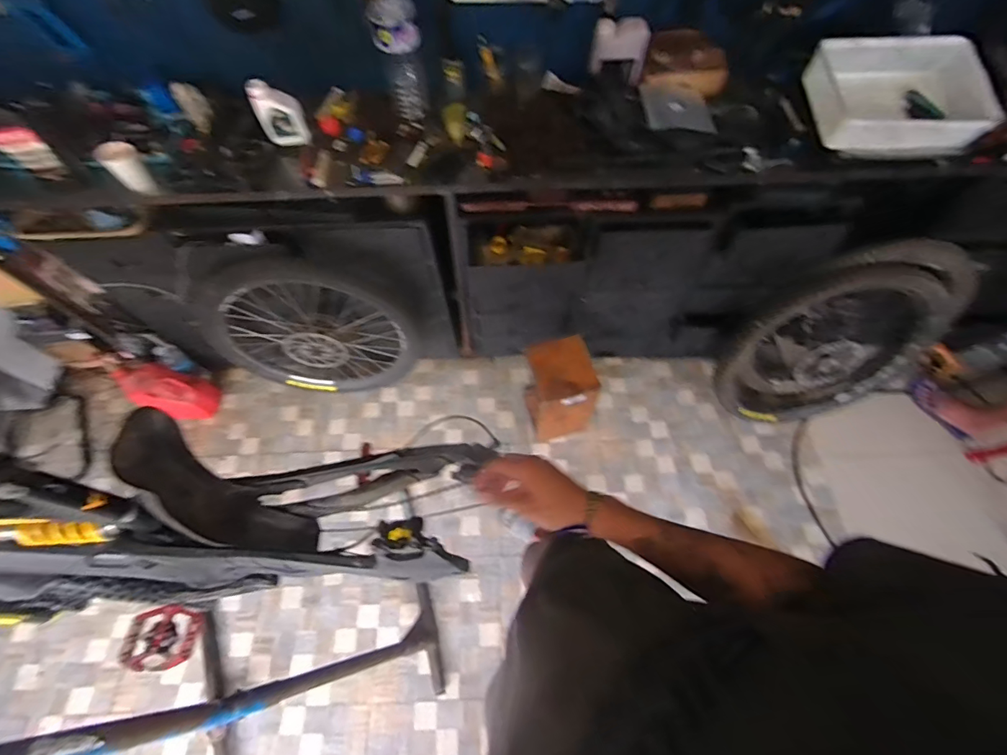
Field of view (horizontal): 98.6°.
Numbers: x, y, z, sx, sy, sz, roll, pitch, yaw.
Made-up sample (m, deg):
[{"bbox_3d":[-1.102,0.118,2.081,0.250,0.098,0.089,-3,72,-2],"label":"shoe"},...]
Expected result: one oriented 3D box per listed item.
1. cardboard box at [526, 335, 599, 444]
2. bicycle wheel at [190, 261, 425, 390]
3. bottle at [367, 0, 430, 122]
[{"bbox_3d":[0.204,0.051,1.572,0.216,0.437,0.230,-14,64,-4],"label":"cardboard box"},{"bbox_3d":[-0.671,-0.135,1.556,0.695,0.676,0.098,-2,56,-5],"label":"bicycle wheel"},{"bbox_3d":[-0.257,-0.805,1.090,0.110,0.279,0.093,-15,64,-4],"label":"bottle"}]

